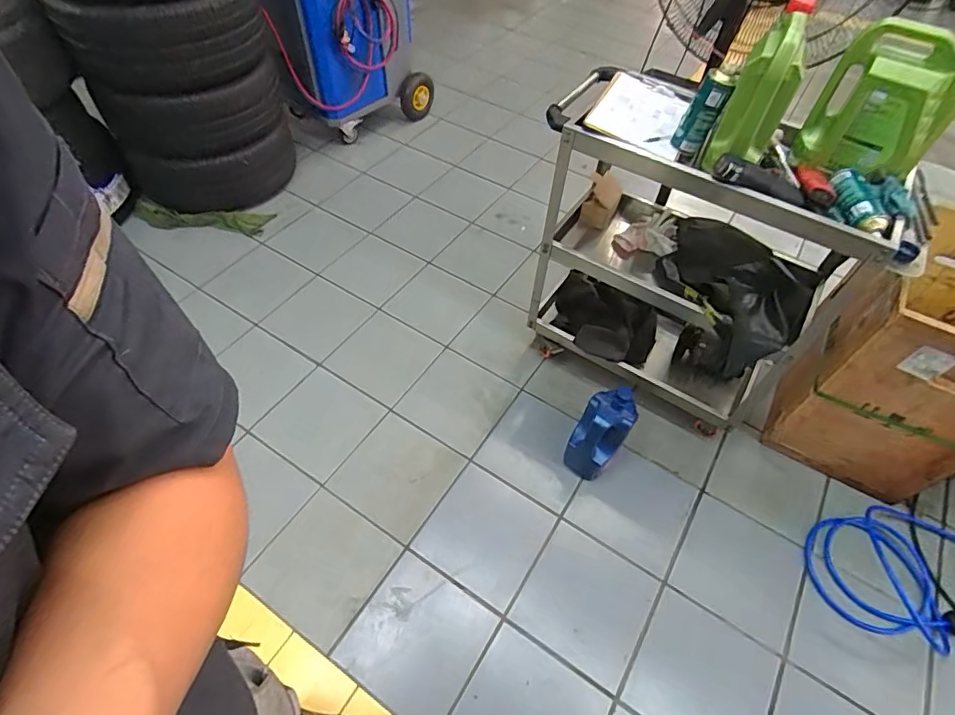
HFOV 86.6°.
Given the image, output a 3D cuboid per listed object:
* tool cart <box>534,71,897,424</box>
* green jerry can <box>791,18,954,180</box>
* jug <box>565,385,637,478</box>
[{"bbox_3d":[0.561,-0.260,1.457,0.785,0.785,0.392,27,57,17],"label":"tool cart"},{"bbox_3d":[0.807,-0.500,1.007,0.230,0.244,0.109,34,59,21],"label":"green jerry can"},{"bbox_3d":[0.358,0.220,1.466,0.136,0.255,0.175,31,58,20],"label":"jug"}]

